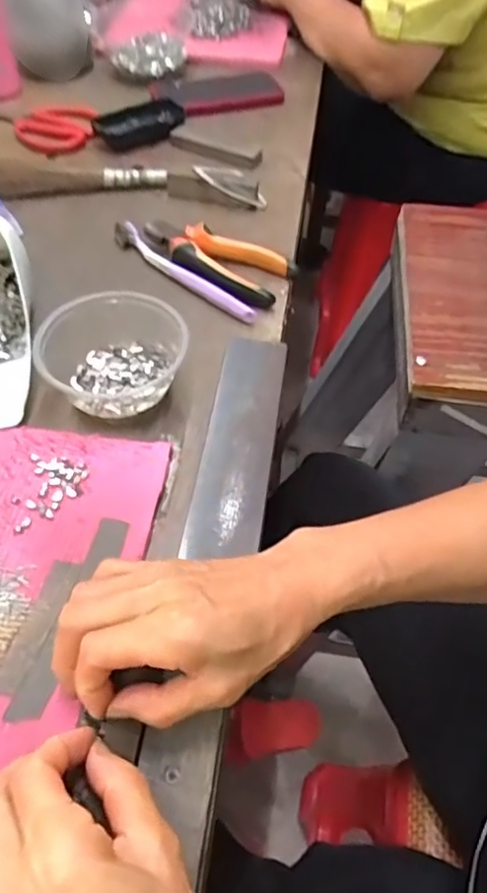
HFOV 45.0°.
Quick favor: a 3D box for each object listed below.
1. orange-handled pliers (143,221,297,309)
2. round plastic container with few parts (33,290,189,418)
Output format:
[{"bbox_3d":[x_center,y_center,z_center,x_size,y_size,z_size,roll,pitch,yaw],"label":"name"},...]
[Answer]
[{"bbox_3d":[-0.032,-0.170,0.544,0.146,0.023,0.068,21,54,14],"label":"orange-handled pliers"},{"bbox_3d":[-0.099,-0.072,0.443,0.105,0.050,0.102,1,52,-1],"label":"round plastic container with few parts"}]

